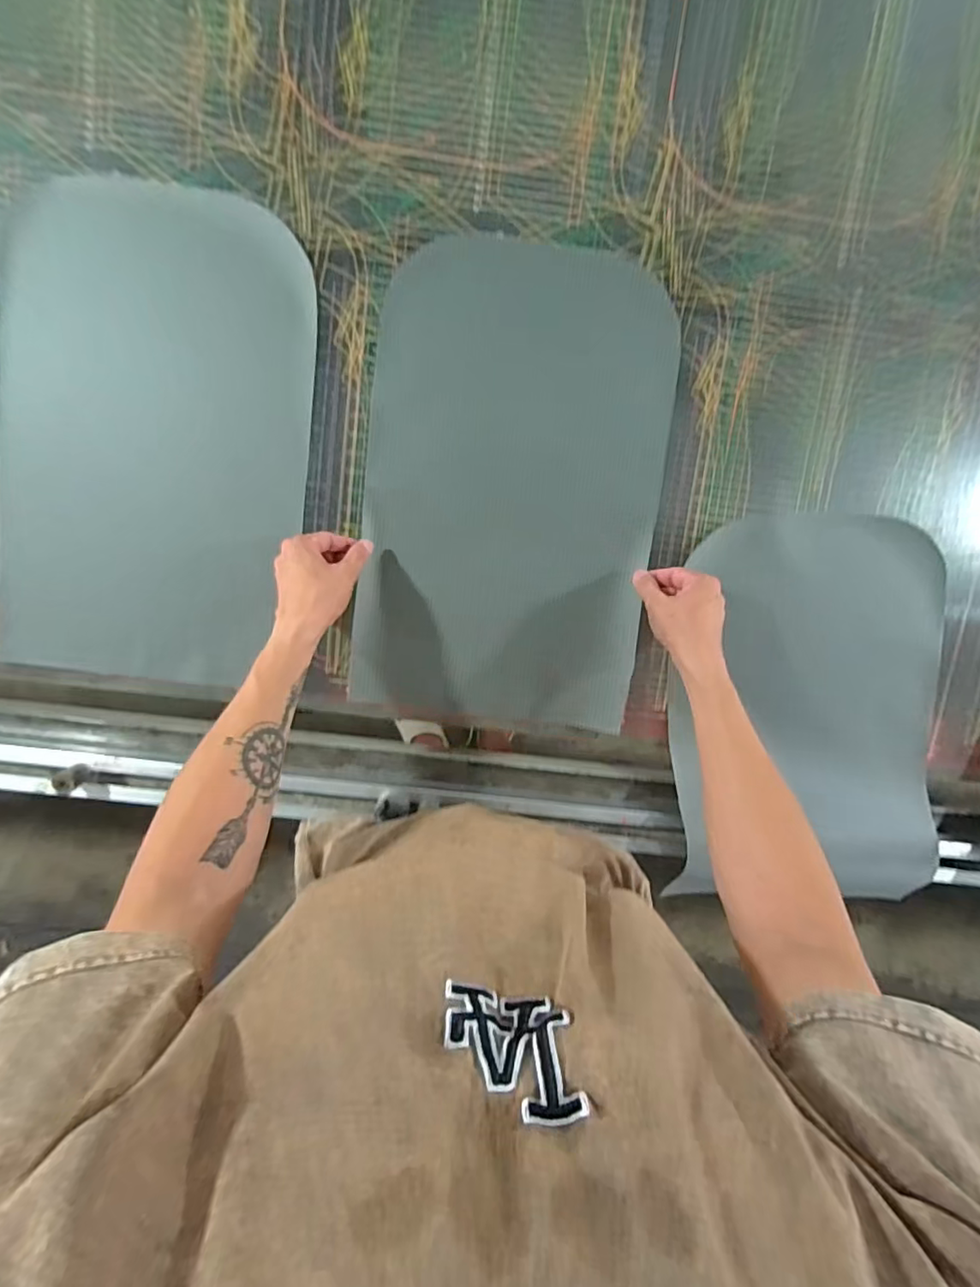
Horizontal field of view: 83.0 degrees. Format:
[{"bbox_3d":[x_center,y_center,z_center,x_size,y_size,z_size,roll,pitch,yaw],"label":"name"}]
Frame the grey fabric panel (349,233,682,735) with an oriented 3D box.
[{"bbox_3d":[0.026,-0.162,0.617,0.319,0.029,0.499,7,100,-4],"label":"grey fabric panel"}]

